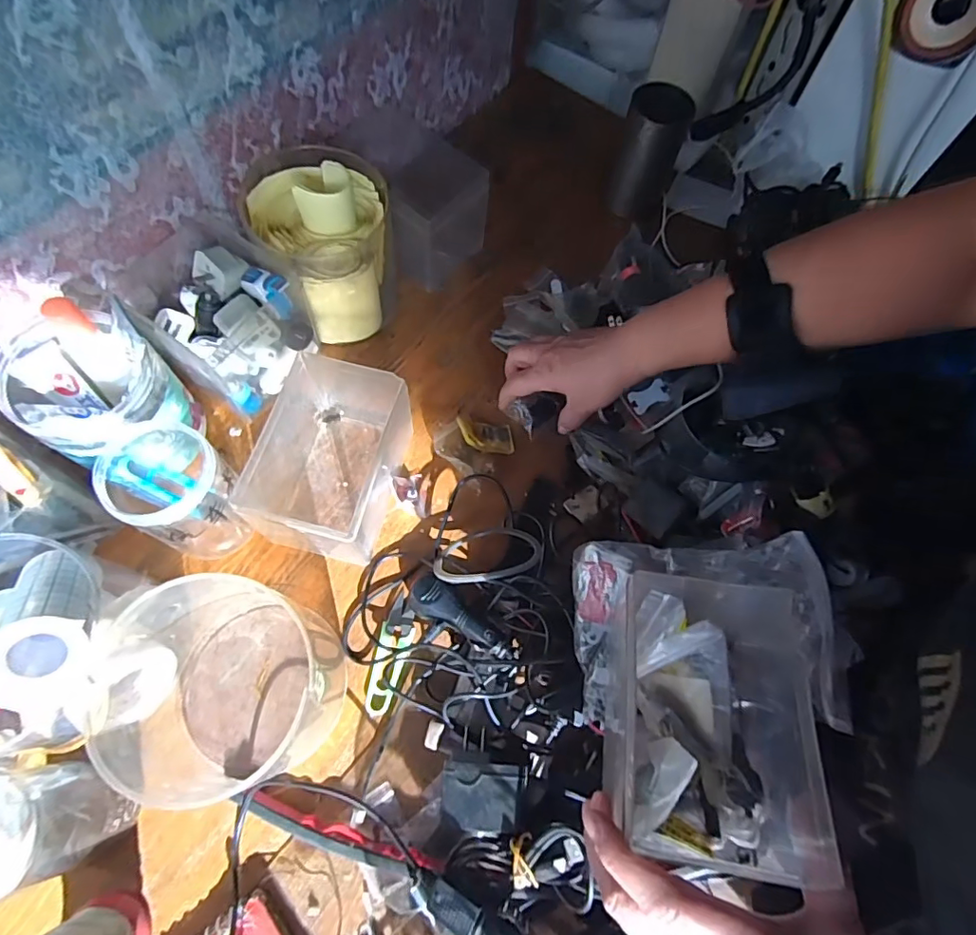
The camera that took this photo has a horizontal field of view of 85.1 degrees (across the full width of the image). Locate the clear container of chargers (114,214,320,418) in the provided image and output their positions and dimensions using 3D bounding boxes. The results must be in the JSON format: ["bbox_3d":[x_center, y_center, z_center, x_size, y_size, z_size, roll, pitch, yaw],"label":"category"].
[{"bbox_3d":[-0.232,-0.130,0.466,0.123,0.101,0.119,38,69,13],"label":"clear container of chargers"}]

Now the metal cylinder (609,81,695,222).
[{"bbox_3d":[0.174,-0.339,0.582,0.063,0.117,0.072,18,66,5],"label":"metal cylinder"}]

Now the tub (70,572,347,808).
[{"bbox_3d":[-0.193,0.145,0.382,0.165,0.082,0.128,23,67,7],"label":"tub"}]

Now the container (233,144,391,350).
[{"bbox_3d":[-0.149,-0.206,0.506,0.120,0.126,0.135,-26,70,-14],"label":"container"}]

